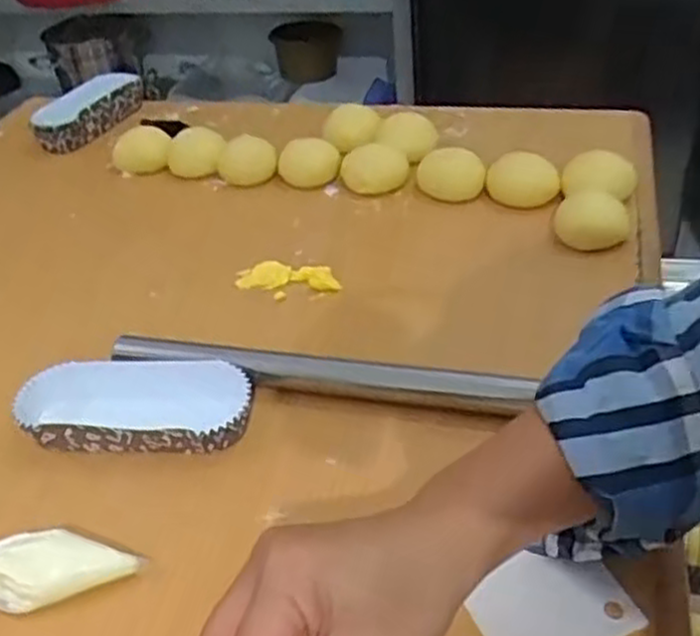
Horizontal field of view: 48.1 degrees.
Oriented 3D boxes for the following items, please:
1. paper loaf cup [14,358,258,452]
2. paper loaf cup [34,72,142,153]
[{"bbox_3d":[-0.133,0.055,0.499,0.137,0.033,0.060,-1,39,6],"label":"paper loaf cup"},{"bbox_3d":[-0.285,-0.231,0.867,0.055,0.046,0.138,24,47,32],"label":"paper loaf cup"}]

